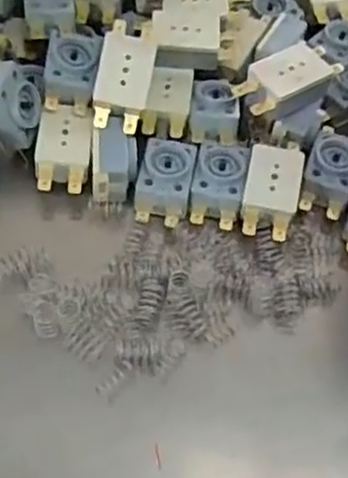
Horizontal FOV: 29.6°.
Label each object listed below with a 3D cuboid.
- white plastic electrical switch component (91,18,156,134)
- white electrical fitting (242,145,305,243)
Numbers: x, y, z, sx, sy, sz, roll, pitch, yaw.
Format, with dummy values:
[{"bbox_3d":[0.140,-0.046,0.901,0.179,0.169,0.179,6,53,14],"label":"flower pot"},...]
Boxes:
[{"bbox_3d":[-0.026,-0.083,0.337,0.028,0.016,0.057,11,79,-11],"label":"white plastic electrical switch component"},{"bbox_3d":[0.049,-0.024,0.329,0.027,0.013,0.046,13,57,4],"label":"white electrical fitting"}]

